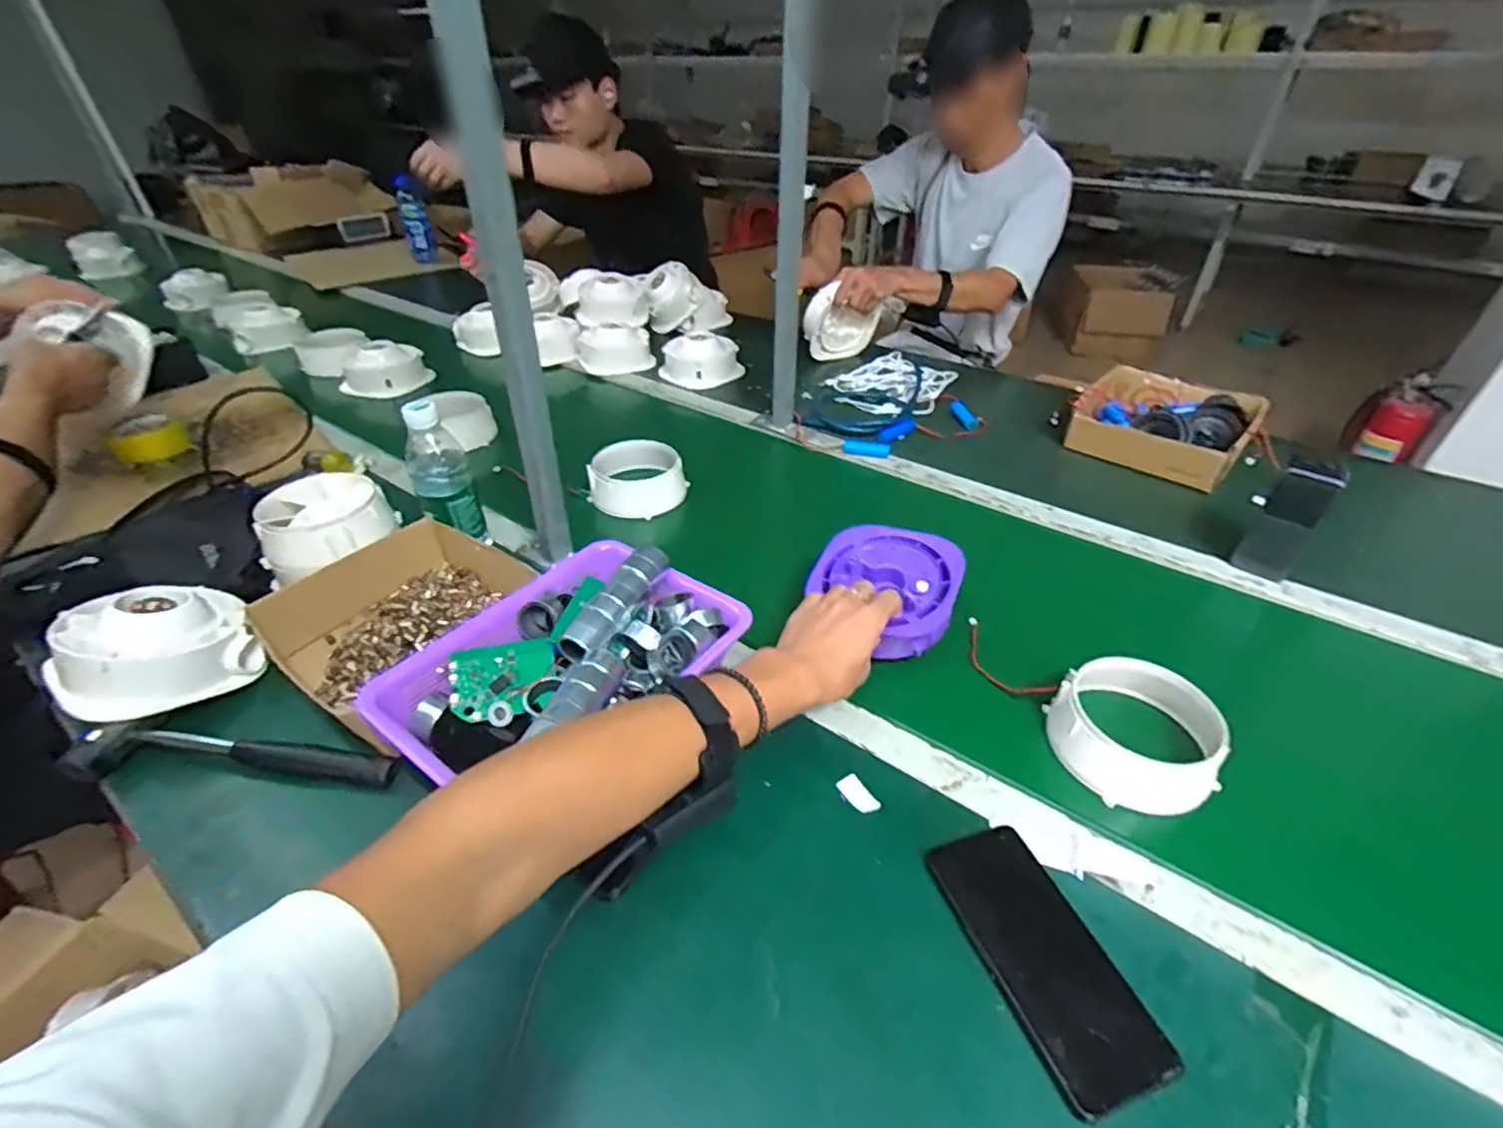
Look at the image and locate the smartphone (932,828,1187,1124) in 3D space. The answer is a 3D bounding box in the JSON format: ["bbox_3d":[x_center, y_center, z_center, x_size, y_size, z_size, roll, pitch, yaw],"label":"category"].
[{"bbox_3d":[0.189,0.254,0.425,0.079,0.005,0.164,-13,40,-16],"label":"smartphone"}]

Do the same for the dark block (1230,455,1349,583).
[{"bbox_3d":[0.591,-0.050,0.712,0.044,0.128,0.057,-30,47,-32],"label":"dark block"}]

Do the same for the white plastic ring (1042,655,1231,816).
[{"bbox_3d":[0.314,0.136,0.532,0.104,0.064,0.118,-15,41,-18],"label":"white plastic ring"}]

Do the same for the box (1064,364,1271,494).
[{"bbox_3d":[0.601,-0.206,0.946,0.217,0.066,0.192,27,46,30],"label":"box"}]

